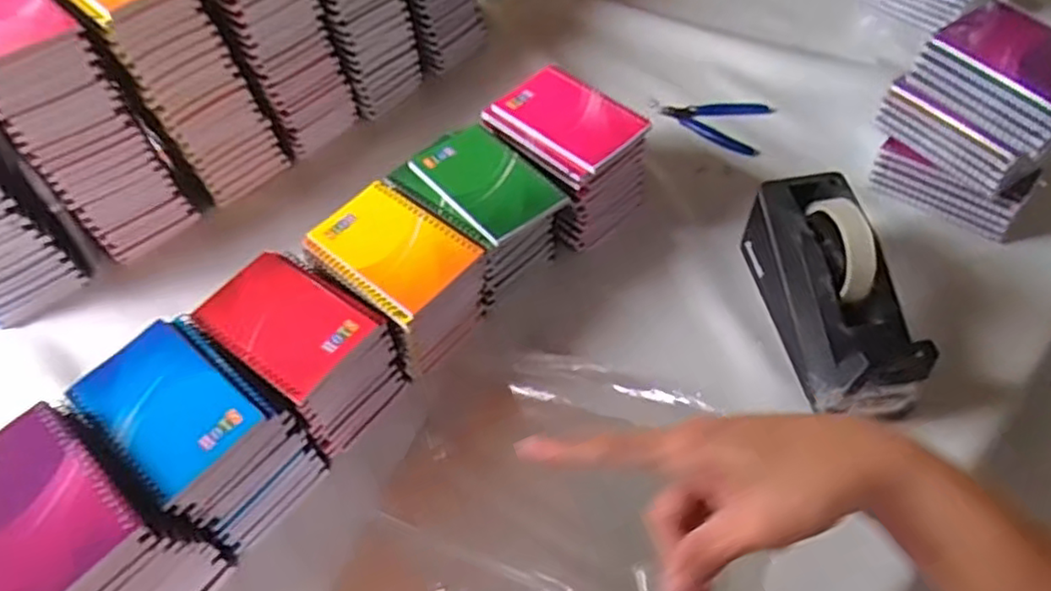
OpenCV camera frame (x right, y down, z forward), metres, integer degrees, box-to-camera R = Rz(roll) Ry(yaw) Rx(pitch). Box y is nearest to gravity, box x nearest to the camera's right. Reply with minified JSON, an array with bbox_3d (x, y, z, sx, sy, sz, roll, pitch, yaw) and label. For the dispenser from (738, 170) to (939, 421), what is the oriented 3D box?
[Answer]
[{"bbox_3d":[0.260,-0.008,0.556,0.075,0.117,0.206,-9,54,-5],"label":"dispenser"}]

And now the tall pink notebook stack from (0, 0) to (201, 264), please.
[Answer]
[{"bbox_3d":[-0.442,-0.168,0.641,0.094,0.236,0.151,-38,62,-23],"label":"tall pink notebook stack"}]

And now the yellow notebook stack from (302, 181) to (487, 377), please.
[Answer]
[{"bbox_3d":[-0.111,-0.013,0.590,0.128,0.108,0.097,34,61,23],"label":"yellow notebook stack"}]

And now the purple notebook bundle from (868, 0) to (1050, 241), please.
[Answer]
[{"bbox_3d":[0.431,-0.164,0.620,0.096,0.159,0.154,-29,59,-16],"label":"purple notebook bundle"}]

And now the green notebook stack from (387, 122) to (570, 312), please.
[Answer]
[{"bbox_3d":[-0.042,-0.073,0.632,0.105,0.112,0.144,-39,62,-24],"label":"green notebook stack"}]

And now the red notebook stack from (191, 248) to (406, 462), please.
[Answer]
[{"bbox_3d":[-0.186,0.046,0.554,0.133,0.102,0.092,30,60,21],"label":"red notebook stack"}]

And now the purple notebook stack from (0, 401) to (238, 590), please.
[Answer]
[{"bbox_3d":[-0.305,0.168,0.454,0.136,0.133,0.099,33,61,23],"label":"purple notebook stack"}]

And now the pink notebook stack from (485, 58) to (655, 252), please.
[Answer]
[{"bbox_3d":[0.039,-0.137,0.662,0.108,0.112,0.136,-36,61,-22],"label":"pink notebook stack"}]

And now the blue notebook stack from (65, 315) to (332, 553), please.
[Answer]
[{"bbox_3d":[-0.248,0.106,0.506,0.142,0.110,0.097,32,61,22],"label":"blue notebook stack"}]

